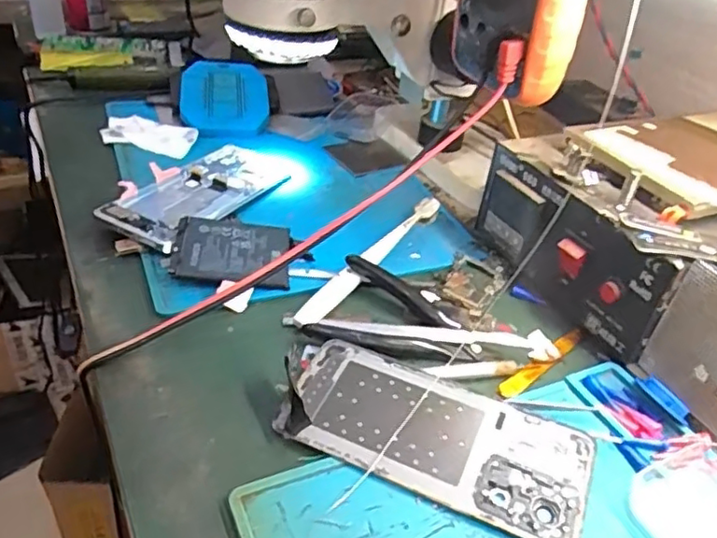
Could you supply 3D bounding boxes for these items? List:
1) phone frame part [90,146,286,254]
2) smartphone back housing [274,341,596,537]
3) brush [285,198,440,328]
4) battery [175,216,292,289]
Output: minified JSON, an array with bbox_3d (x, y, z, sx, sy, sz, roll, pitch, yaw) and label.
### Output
[{"bbox_3d":[-0.125,-0.061,0.495,0.074,0.011,0.160,24,37,19],"label":"phone frame part"},{"bbox_3d":[0.037,0.085,0.321,0.162,0.009,0.068,18,38,17],"label":"smartphone back housing"},{"bbox_3d":[0.010,-0.011,0.447,0.021,0.014,0.182,25,41,25],"label":"brush"},{"bbox_3d":[-0.087,-0.013,0.428,0.076,0.008,0.063,8,43,-14],"label":"battery"}]

